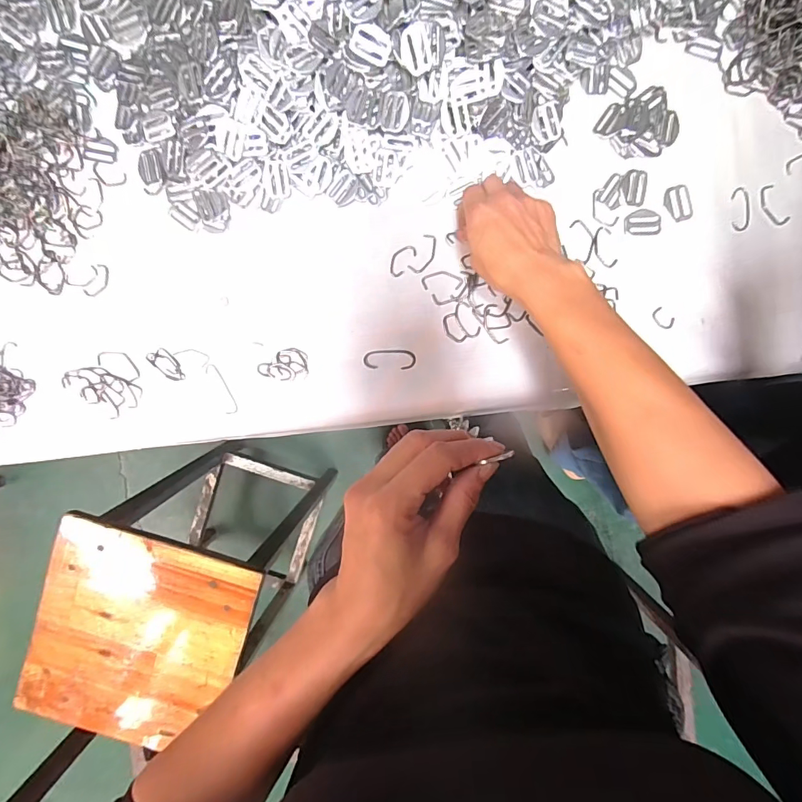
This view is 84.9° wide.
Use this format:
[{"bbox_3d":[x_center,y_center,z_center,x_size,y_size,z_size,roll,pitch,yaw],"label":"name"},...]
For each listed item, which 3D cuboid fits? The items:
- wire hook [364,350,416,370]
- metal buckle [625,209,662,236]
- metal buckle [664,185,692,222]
[{"bbox_3d":[-0.011,-0.041,0.427,0.050,0.004,0.019,3,94,1],"label":"wire hook"},{"bbox_3d":[0.229,-0.168,0.411,0.032,0.004,0.024,-2,94,1],"label":"metal buckle"},{"bbox_3d":[0.260,-0.185,0.410,0.022,0.004,0.032,-18,94,2],"label":"metal buckle"}]

